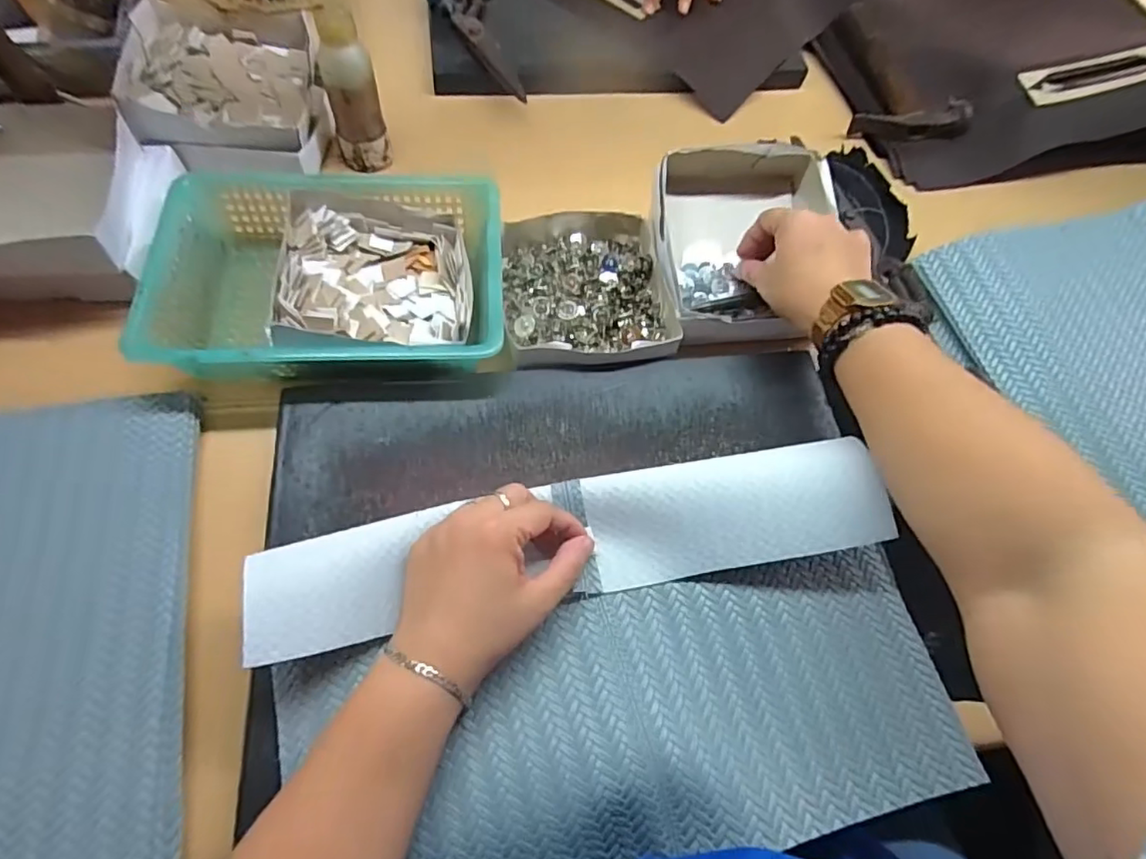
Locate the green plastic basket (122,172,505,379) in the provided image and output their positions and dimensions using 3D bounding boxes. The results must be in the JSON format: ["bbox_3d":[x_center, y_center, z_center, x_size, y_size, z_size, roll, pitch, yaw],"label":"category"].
[{"bbox_3d":[-0.180,-0.118,0.457,0.246,0.054,0.184,-3,64,-6],"label":"green plastic basket"}]

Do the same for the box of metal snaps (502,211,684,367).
[{"bbox_3d":[0.011,-0.116,0.480,0.132,0.026,0.147,-3,58,-4],"label":"box of metal snaps"}]

